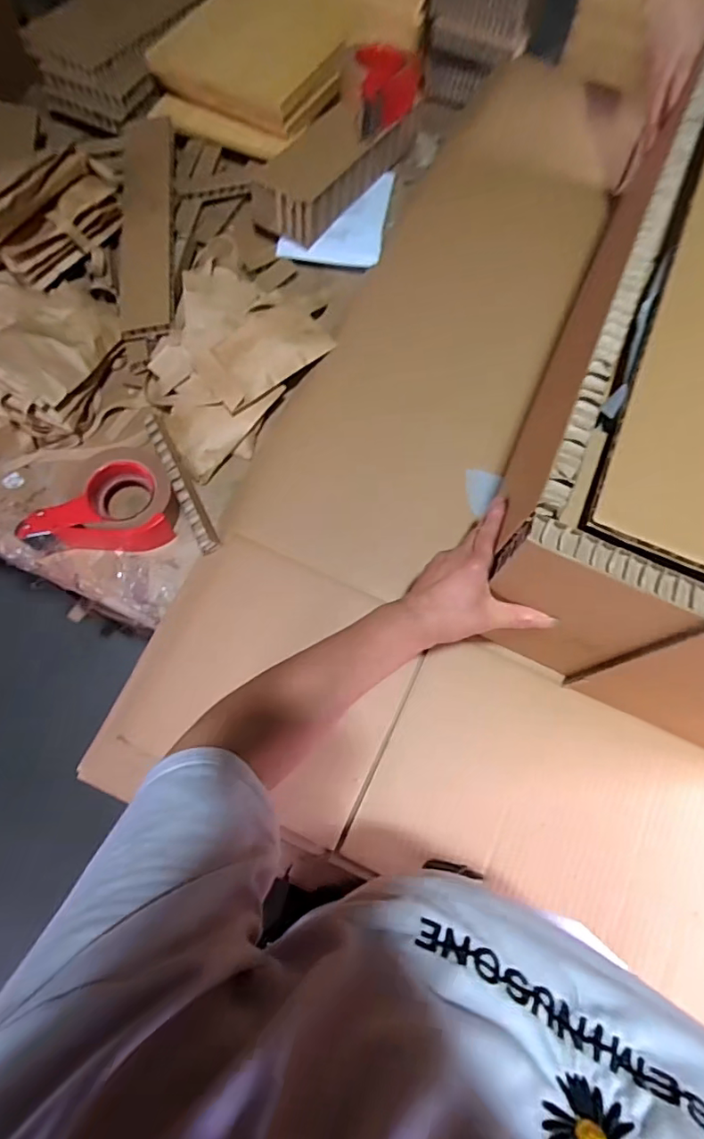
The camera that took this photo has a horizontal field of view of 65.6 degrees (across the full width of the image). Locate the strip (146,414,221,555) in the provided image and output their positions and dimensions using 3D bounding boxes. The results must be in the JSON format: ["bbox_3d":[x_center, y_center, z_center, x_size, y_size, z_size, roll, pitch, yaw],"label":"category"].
[{"bbox_3d":[-0.217,-0.117,0.687,0.024,0.045,0.210,-24,73,-11],"label":"strip"}]

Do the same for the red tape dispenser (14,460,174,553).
[{"bbox_3d":[-0.318,-0.077,0.700,0.170,0.059,0.100,1,70,-2],"label":"red tape dispenser"}]

